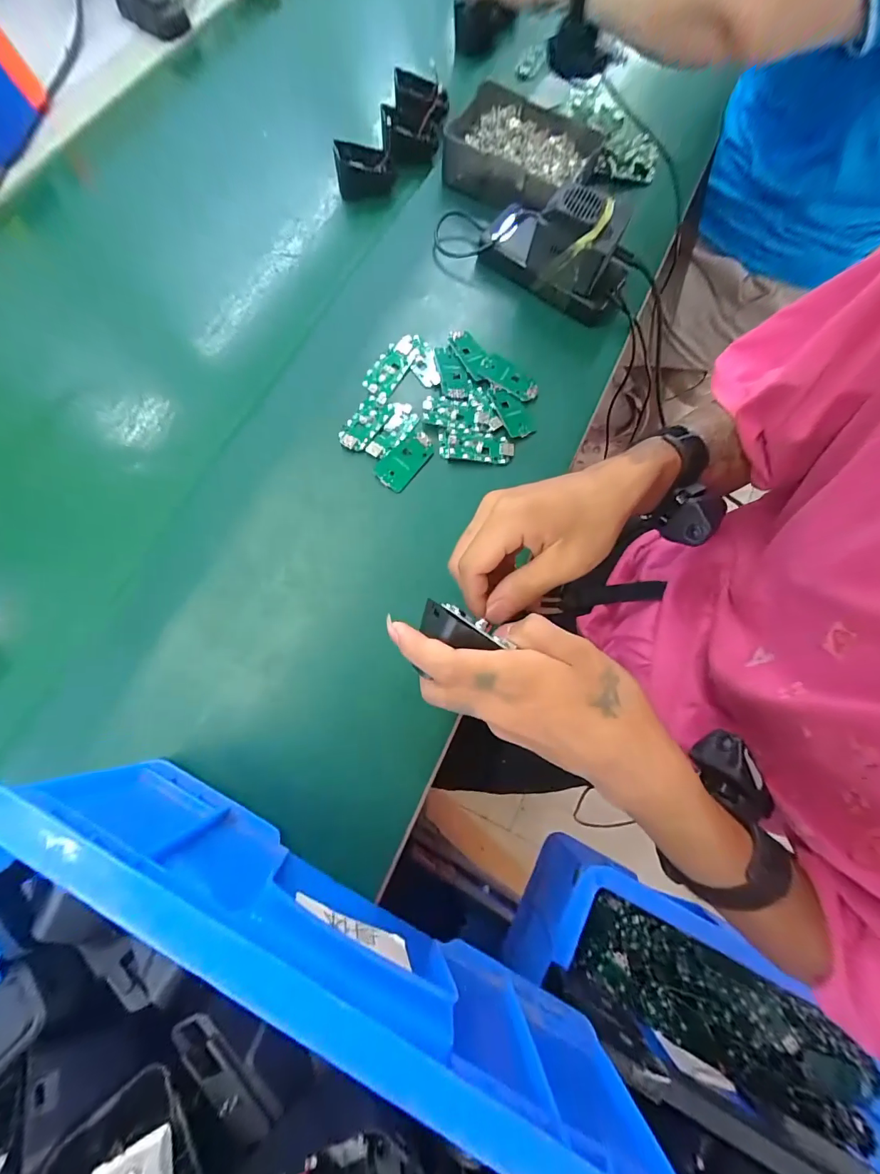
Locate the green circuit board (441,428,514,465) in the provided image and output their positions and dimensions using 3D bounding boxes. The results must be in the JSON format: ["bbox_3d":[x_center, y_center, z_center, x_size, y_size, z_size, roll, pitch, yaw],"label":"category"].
[{"bbox_3d":[0.035,-0.136,0.402,0.071,0.008,0.029,5,77,-7],"label":"green circuit board"}]

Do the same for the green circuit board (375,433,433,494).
[{"bbox_3d":[-0.032,-0.120,0.393,0.032,0.004,0.061,42,76,-9],"label":"green circuit board"}]

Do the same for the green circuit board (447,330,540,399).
[{"bbox_3d":[0.050,-0.225,0.423,0.106,0.005,0.036,39,76,9],"label":"green circuit board"}]

